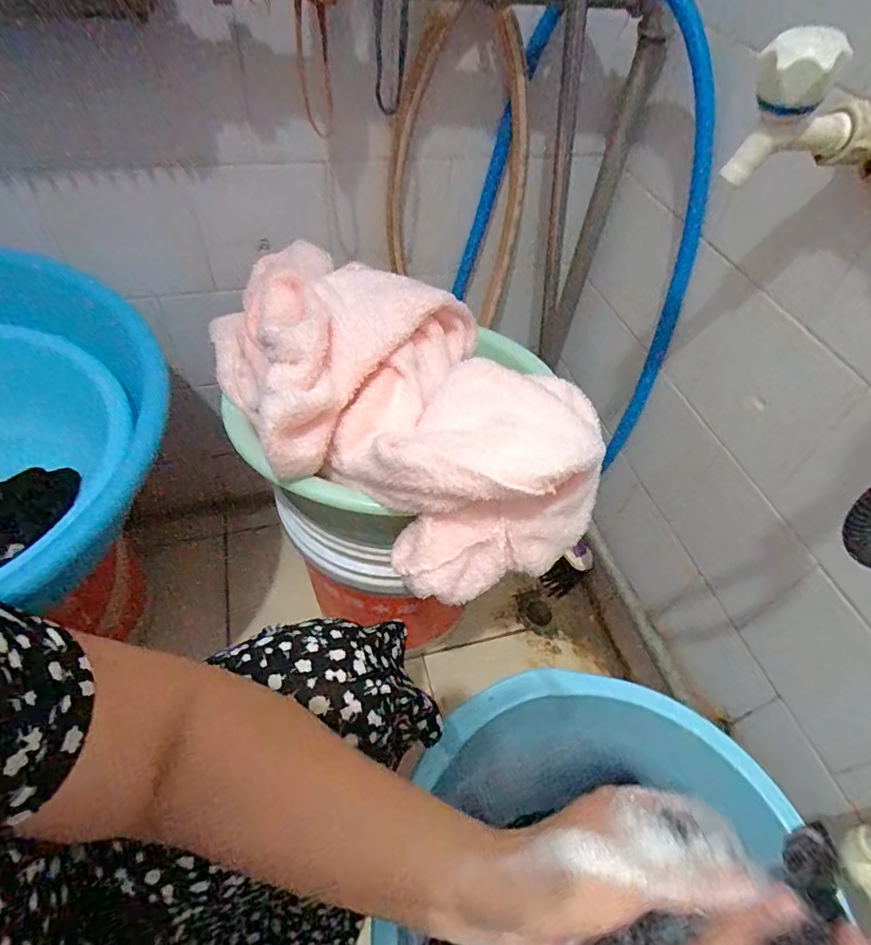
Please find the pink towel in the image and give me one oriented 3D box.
[{"bbox_3d":[-0.026,-0.058,0.481,0.249,0.134,0.325,-21,55,-21],"label":"pink towel"}]

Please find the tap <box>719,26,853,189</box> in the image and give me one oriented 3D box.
[{"bbox_3d":[0.228,-0.226,0.340,0.069,0.080,0.037,-20,55,-21],"label":"tap"}]

